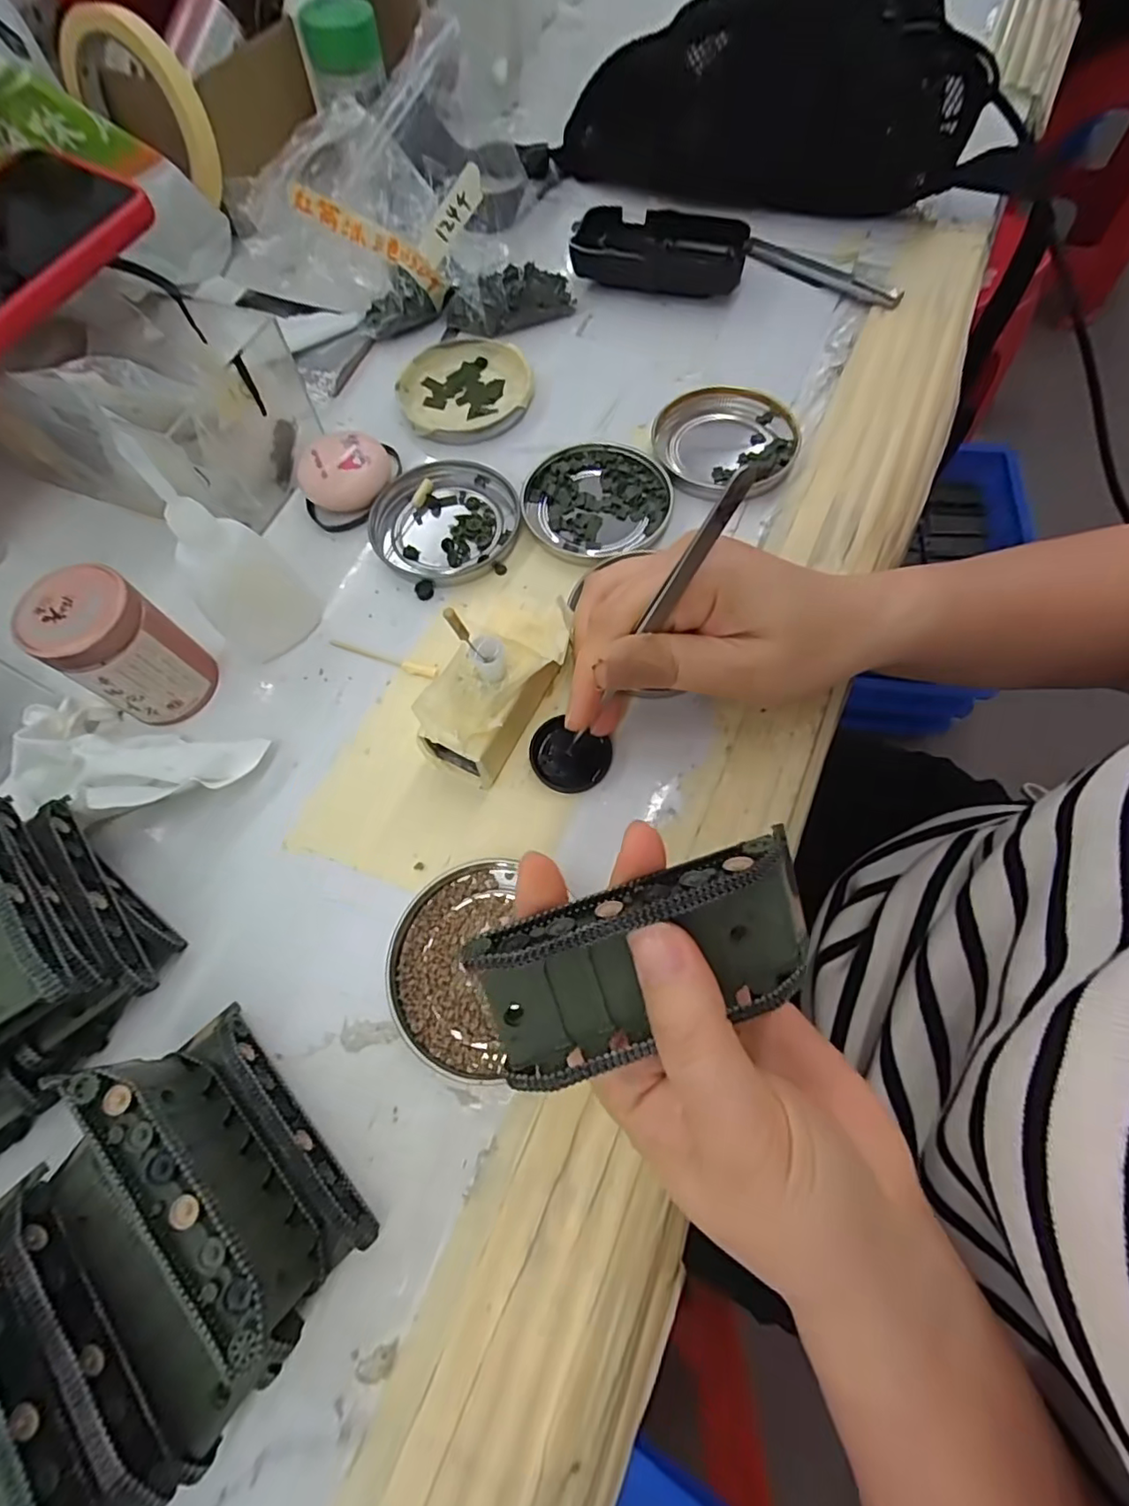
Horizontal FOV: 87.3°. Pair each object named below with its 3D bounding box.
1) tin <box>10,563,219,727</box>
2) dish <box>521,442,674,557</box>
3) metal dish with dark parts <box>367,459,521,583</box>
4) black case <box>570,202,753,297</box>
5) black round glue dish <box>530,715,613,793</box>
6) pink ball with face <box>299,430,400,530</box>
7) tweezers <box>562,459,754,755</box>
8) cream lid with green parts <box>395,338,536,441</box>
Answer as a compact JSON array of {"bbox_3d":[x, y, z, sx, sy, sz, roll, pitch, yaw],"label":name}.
[{"bbox_3d":[-0.193,-0.045,0.261,0.042,0.063,0.044,31,72,13],"label":"tin"},{"bbox_3d":[0.017,-0.138,0.321,0.078,0.007,0.070,0,68,2],"label":"dish"},{"bbox_3d":[-0.064,-0.126,0.319,0.077,0.008,0.075,-1,68,2],"label":"metal dish with dark parts"},{"bbox_3d":[0.061,-0.327,0.387,0.109,0.023,0.047,8,69,5],"label":"black case"},{"bbox_3d":[0.001,0.002,0.265,0.035,0.005,0.031,29,72,13],"label":"black round glue dish"},{"bbox_3d":[-0.116,-0.150,0.323,0.055,0.024,0.044,-24,69,-7],"label":"pink ball with face"},{"bbox_3d":[0.029,-0.044,0.223,0.008,0.134,0.004,-23,65,-44],"label":"tweezers"},{"bbox_3d":[-0.060,-0.219,0.358,0.076,0.011,0.080,-1,68,2],"label":"cream lid with green parts"}]

